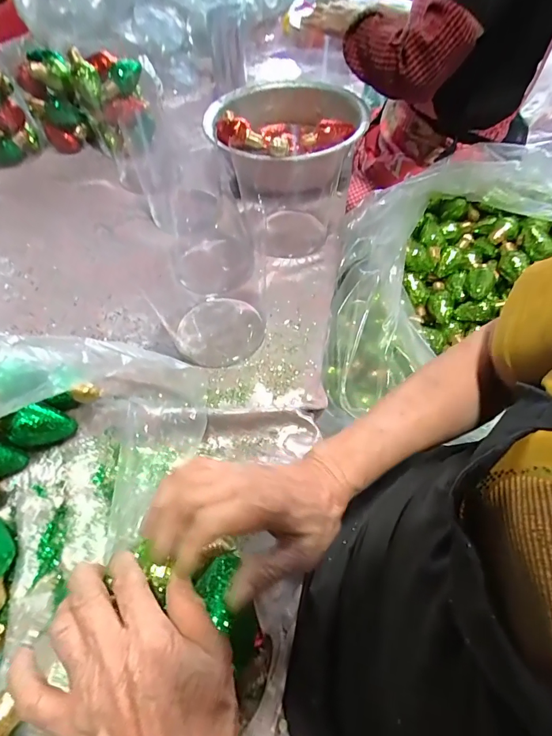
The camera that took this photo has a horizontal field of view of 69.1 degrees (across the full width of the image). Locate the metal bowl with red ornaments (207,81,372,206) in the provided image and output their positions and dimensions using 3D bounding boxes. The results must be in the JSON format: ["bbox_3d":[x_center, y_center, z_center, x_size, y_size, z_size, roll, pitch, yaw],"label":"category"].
[{"bbox_3d":[0.024,-0.431,0.735,0.269,0.104,0.292,-2,56,3],"label":"metal bowl with red ornaments"}]

